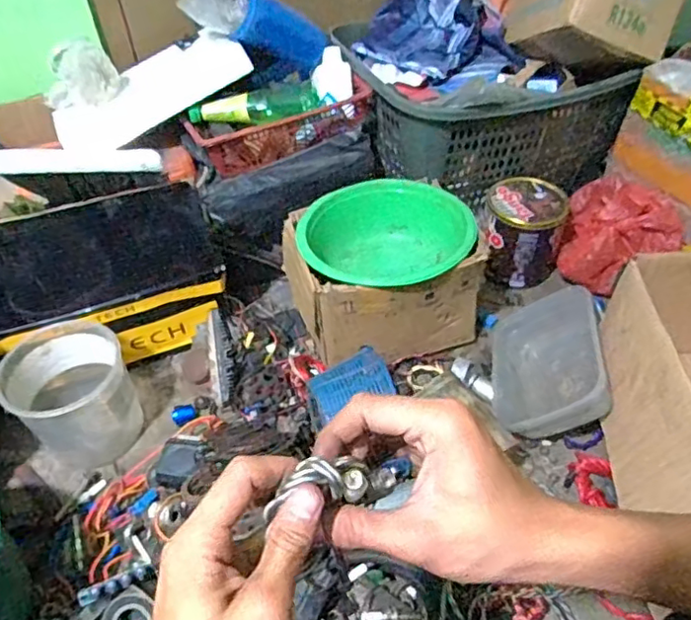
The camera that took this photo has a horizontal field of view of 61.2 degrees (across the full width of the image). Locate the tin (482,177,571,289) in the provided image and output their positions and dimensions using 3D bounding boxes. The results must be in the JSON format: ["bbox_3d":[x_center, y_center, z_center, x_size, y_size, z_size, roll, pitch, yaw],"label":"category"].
[{"bbox_3d":[0.336,-0.148,1.123,0.147,0.136,0.159,15,49,16],"label":"tin"}]

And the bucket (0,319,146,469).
[{"bbox_3d":[-0.416,0.126,0.903,0.162,0.160,0.180,-23,50,-19],"label":"bucket"}]

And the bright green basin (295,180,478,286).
[{"bbox_3d":[0.063,-0.093,0.973,0.273,0.126,0.228,-12,47,-9],"label":"bright green basin"}]

